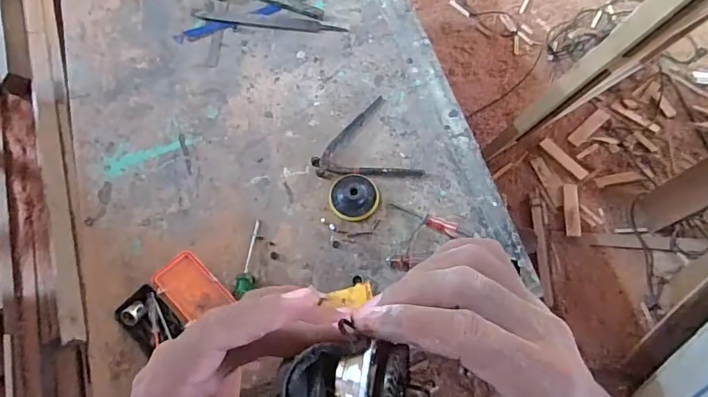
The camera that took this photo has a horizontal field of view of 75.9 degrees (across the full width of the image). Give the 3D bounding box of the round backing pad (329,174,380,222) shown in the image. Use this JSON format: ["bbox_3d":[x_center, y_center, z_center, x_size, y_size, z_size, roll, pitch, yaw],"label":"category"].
[{"bbox_3d":[0.000,-0.008,0.856,0.093,0.033,0.091,-1,67,2],"label":"round backing pad"}]

